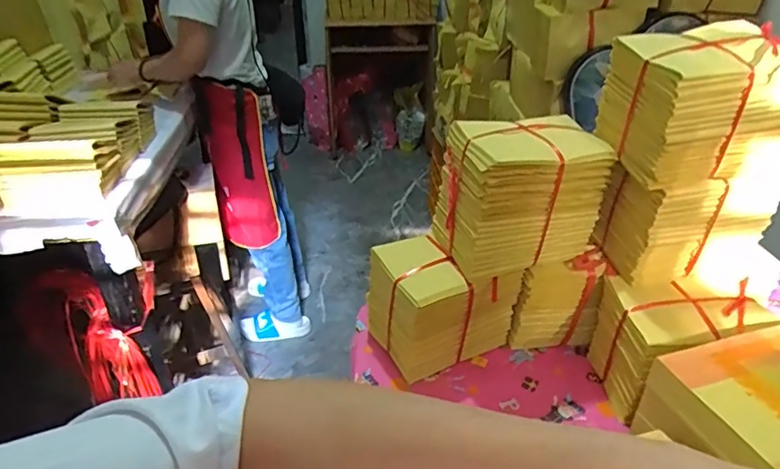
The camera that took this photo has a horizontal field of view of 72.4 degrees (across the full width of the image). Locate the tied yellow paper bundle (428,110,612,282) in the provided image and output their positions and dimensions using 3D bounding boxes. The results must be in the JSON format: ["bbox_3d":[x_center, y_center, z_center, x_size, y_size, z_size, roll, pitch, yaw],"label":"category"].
[{"bbox_3d":[0.160,-0.051,0.661,0.176,0.157,0.109,-9,33,-14],"label":"tied yellow paper bundle"}]

